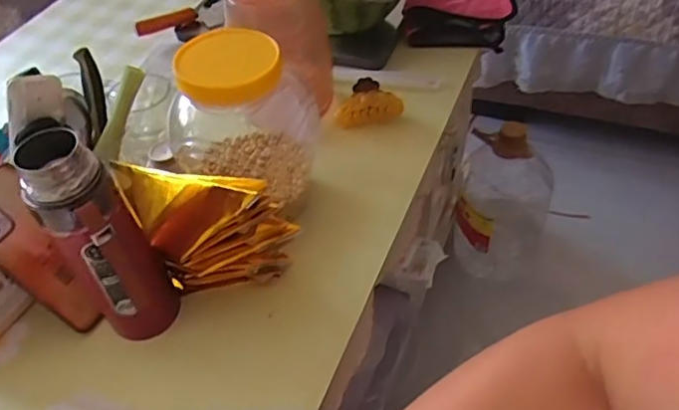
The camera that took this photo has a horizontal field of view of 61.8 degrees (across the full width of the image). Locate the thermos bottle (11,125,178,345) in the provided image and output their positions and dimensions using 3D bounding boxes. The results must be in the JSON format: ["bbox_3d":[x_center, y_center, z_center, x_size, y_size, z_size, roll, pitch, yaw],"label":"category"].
[{"bbox_3d":[-0.192,0.041,0.475,0.065,0.222,0.063,-27,50,-18],"label":"thermos bottle"}]

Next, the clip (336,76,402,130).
[{"bbox_3d":[0.035,-0.129,0.717,0.086,0.033,0.051,-7,47,0],"label":"clip"}]

